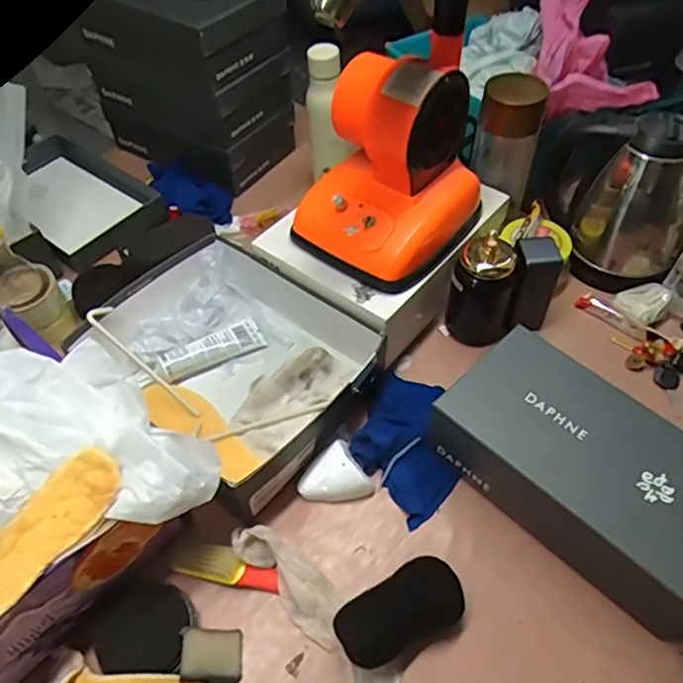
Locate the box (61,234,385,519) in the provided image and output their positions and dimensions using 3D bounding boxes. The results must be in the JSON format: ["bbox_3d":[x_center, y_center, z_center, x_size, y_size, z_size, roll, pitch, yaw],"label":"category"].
[{"bbox_3d":[-0.139,0.021,0.737,0.327,0.090,0.247,34,60,25],"label":"box"}]

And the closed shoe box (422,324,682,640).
[{"bbox_3d":[0.256,0.138,0.628,0.289,0.120,0.146,37,61,26],"label":"closed shoe box"}]

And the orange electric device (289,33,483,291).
[{"bbox_3d":[0.055,-0.213,0.709,0.175,0.201,0.193,32,59,23],"label":"orange electric device"}]

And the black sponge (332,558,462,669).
[{"bbox_3d":[0.057,0.266,0.580,0.125,0.037,0.061,-22,55,-16],"label":"black sponge"}]

